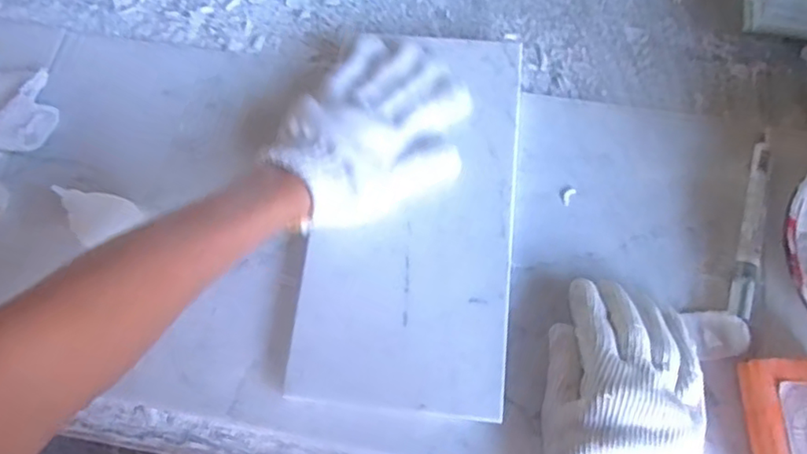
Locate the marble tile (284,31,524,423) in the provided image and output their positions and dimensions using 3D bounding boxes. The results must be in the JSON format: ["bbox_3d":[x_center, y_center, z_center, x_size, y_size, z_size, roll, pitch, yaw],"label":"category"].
[{"bbox_3d":[0.011,-0.018,0.457,0.150,0.019,0.301,7,73,3],"label":"marble tile"}]

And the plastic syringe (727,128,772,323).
[{"bbox_3d":[0.266,-0.008,0.456,0.017,0.018,0.162,17,70,8],"label":"plastic syringe"}]

